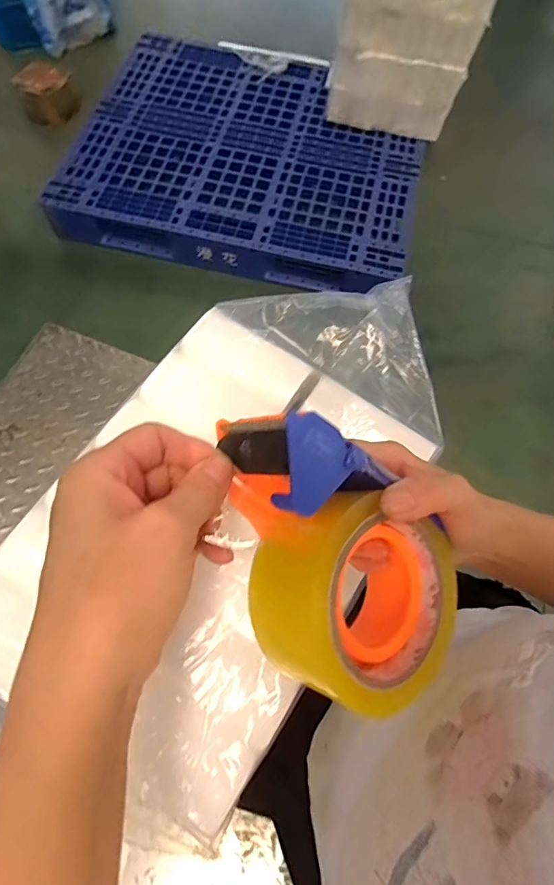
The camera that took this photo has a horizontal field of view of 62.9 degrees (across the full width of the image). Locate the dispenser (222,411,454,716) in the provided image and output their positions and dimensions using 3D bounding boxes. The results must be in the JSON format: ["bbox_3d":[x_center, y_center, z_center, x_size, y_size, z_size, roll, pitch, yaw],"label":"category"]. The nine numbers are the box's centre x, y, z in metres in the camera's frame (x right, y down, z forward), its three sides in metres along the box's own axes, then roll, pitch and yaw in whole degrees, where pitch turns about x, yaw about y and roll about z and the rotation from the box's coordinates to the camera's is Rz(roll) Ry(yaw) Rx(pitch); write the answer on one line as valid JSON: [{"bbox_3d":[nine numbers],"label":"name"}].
[{"bbox_3d":[0.028,0.062,0.225,0.165,0.070,0.108,39,83,-31],"label":"dispenser"}]

